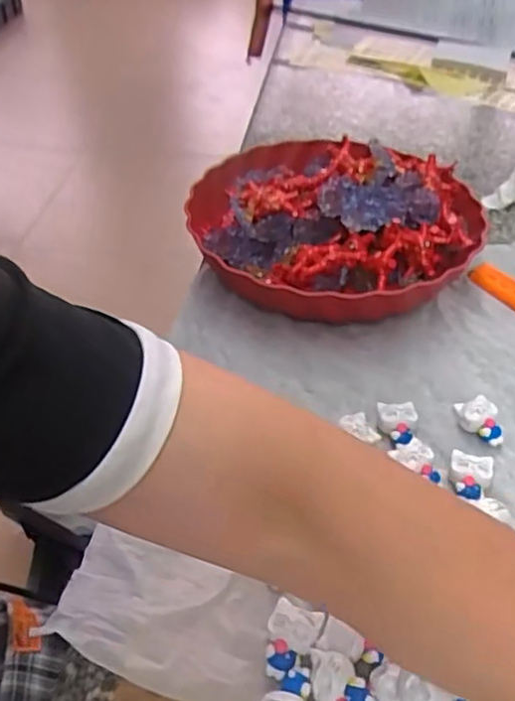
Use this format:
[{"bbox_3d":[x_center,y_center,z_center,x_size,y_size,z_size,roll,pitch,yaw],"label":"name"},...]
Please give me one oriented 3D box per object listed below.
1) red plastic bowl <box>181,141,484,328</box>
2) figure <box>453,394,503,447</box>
[{"bbox_3d":[0.059,-0.106,0.557,0.240,0.082,0.212,18,46,18],"label":"red plastic bowl"},{"bbox_3d":[0.147,0.047,0.438,0.024,0.017,0.033,-6,43,-5],"label":"figure"}]

